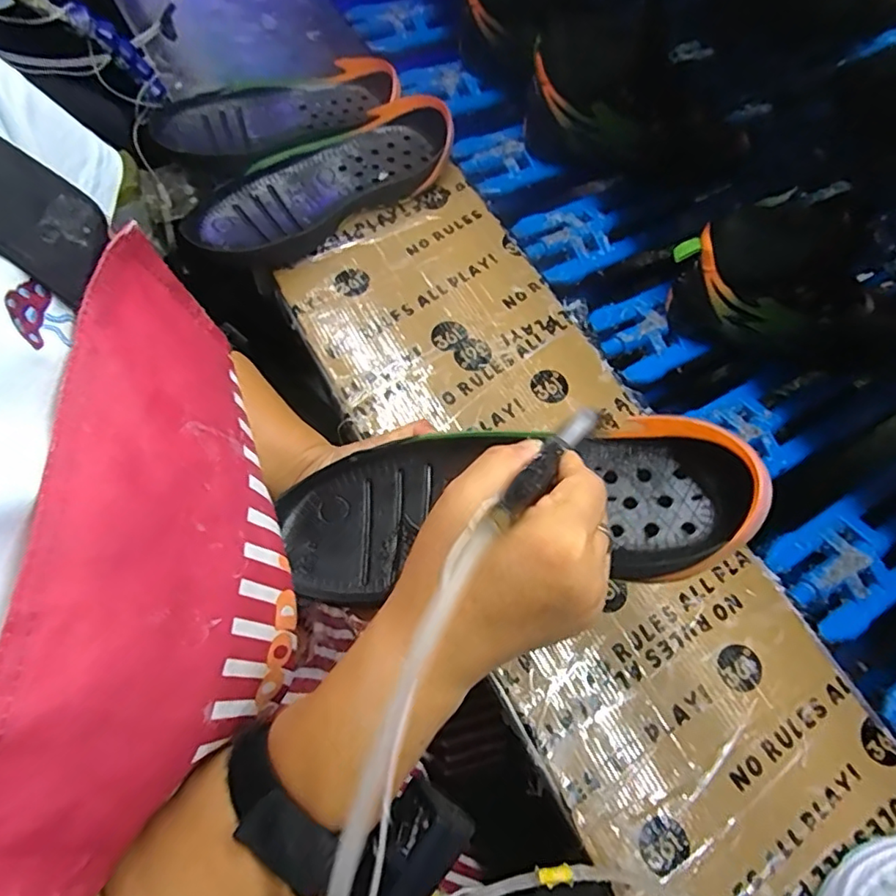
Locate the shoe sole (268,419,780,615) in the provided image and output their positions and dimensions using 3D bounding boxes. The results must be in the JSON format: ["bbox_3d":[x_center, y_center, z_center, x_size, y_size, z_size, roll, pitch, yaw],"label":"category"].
[{"bbox_3d":[0.027,0.036,0.331,0.274,0.042,0.104,-3,63,14],"label":"shoe sole"}]

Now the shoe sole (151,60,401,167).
[{"bbox_3d":[-0.180,-0.356,0.606,0.253,0.036,0.103,-20,66,-12],"label":"shoe sole"}]

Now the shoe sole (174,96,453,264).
[{"bbox_3d":[-0.127,-0.265,0.572,0.277,0.057,0.122,-32,70,-17],"label":"shoe sole"}]

